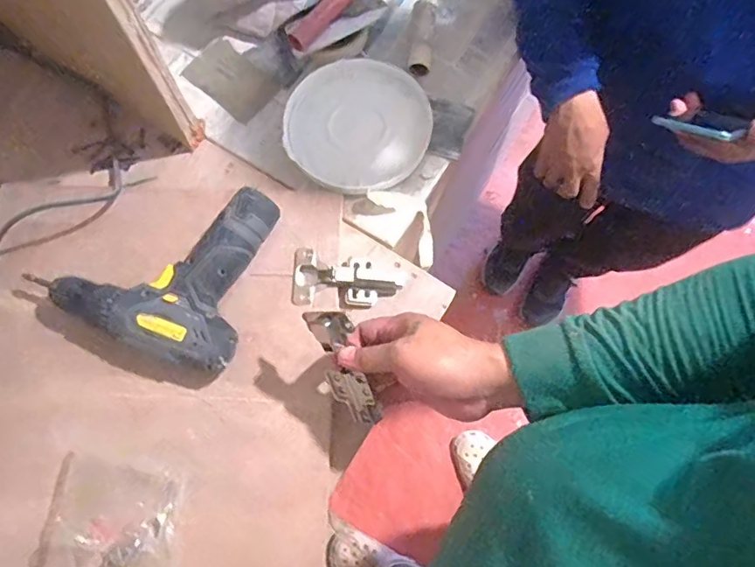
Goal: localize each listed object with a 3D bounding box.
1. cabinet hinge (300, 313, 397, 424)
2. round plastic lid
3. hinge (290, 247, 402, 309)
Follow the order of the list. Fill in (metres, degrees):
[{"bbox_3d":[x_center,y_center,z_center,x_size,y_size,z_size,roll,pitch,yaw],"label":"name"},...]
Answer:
[{"bbox_3d":[-0.028,0.074,0.469,0.037,0.049,0.108,-23,102,-8],"label":"cabinet hinge"},{"bbox_3d":[-0.023,-0.190,0.629,0.165,0.014,0.167,0,71,0],"label":"round plastic lid"},{"bbox_3d":[-0.034,-0.004,0.567,0.109,0.020,0.060,2,71,0],"label":"hinge"}]

